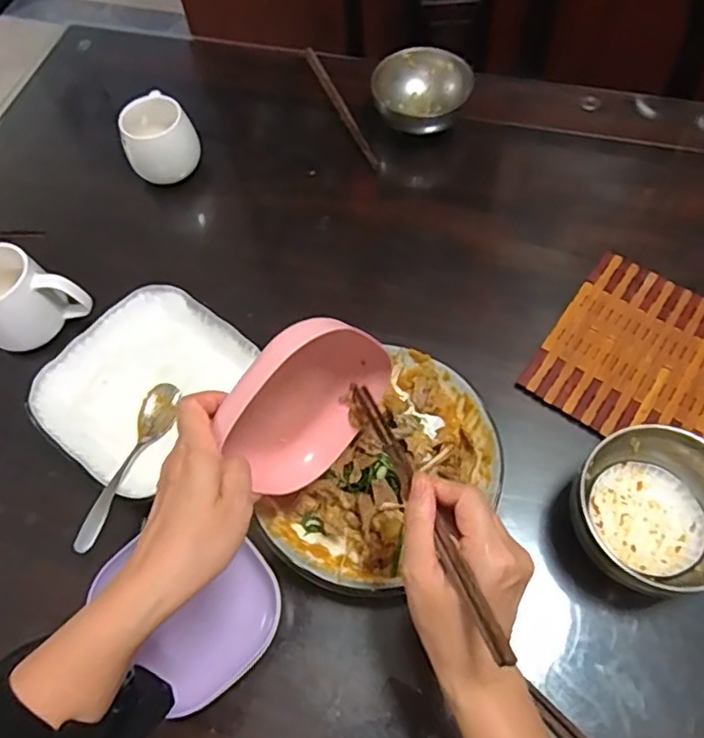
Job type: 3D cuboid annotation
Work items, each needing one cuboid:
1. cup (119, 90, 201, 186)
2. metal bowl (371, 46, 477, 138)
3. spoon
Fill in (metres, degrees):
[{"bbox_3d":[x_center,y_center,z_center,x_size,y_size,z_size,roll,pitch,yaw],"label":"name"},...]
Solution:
[{"bbox_3d":[-0.241,-0.287,0.762,0.088,0.082,0.081,-28,63,-11],"label":"cup"},{"bbox_3d":[0.089,-0.359,0.794,0.119,0.061,0.119,-2,61,3],"label":"metal bowl"},{"bbox_3d":[-0.211,0.085,0.579,0.033,0.014,0.179,13,50,11],"label":"spoon"}]

